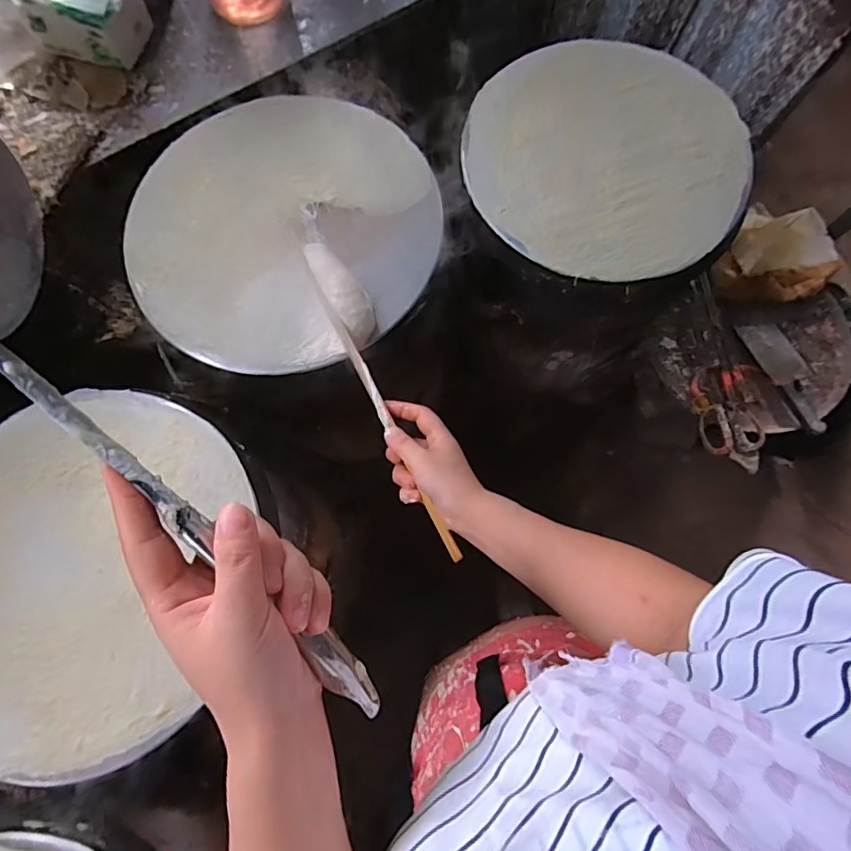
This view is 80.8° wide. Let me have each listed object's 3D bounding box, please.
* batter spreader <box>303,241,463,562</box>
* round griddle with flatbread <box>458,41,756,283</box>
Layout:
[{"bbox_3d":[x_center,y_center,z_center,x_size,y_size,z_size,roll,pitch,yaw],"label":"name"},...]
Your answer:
[{"bbox_3d":[-0.041,-0.032,0.516,0.047,0.034,0.351,-22,81,-6],"label":"batter spreader"},{"bbox_3d":[0.226,-0.335,0.632,0.343,0.031,0.315,0,75,-1],"label":"round griddle with flatbread"}]

